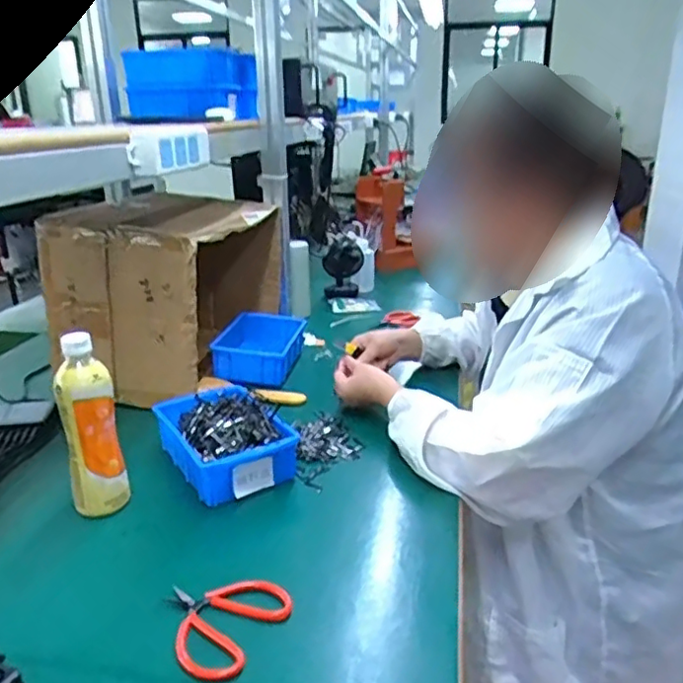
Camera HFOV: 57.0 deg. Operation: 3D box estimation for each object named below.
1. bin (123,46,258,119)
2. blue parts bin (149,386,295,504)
[{"bbox_3d":[-0.299,-0.520,1.277,0.214,0.121,0.154,5,21,17],"label":"bin"},{"bbox_3d":[-0.155,0.128,0.842,0.132,0.071,0.202,-13,23,-30],"label":"blue parts bin"}]

